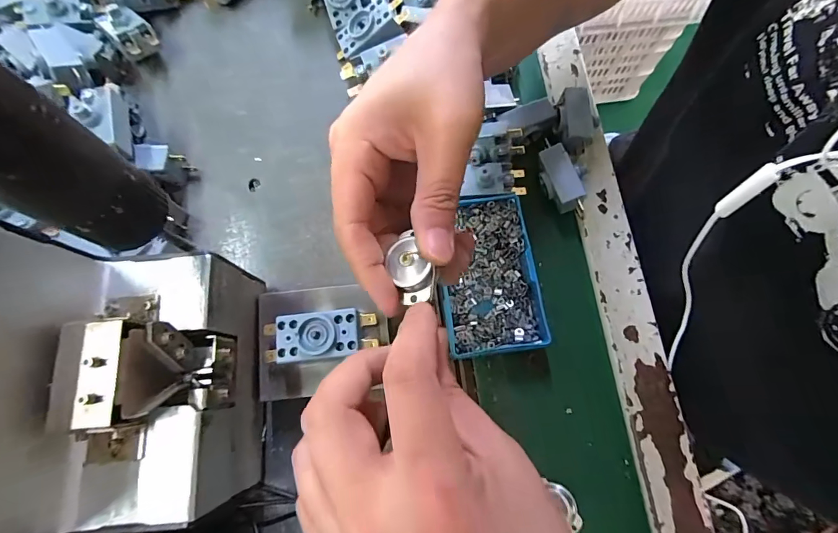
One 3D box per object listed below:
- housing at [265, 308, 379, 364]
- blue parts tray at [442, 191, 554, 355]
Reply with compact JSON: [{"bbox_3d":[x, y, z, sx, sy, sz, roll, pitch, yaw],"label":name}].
[{"bbox_3d":[-0.059,0.041,0.243,0.065,0.022,0.027,-6,74,-2],"label":"housing"},{"bbox_3d":[0.050,0.006,0.309,0.067,0.028,0.115,-7,74,-2],"label":"blue parts tray"}]

